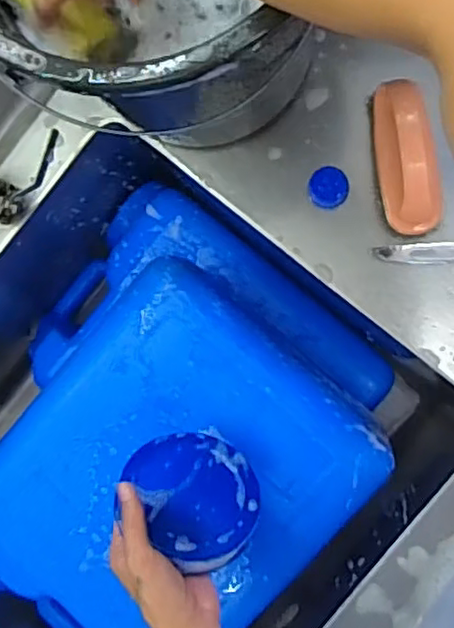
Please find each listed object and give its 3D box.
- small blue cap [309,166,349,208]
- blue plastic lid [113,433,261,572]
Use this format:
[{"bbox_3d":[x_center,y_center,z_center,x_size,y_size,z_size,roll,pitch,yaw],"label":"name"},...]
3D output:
[{"bbox_3d":[0.102,-0.126,0.638,0.037,0.020,0.040,0,88,8],"label":"small blue cap"},{"bbox_3d":[-0.025,0.153,0.541,0.100,0.014,0.118,-17,50,-28],"label":"blue plastic lid"}]

